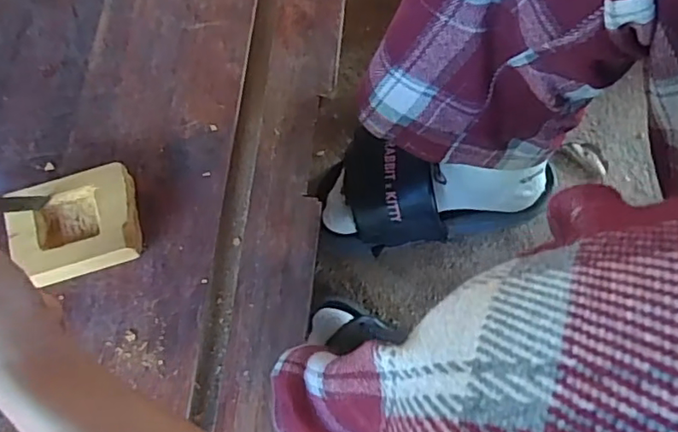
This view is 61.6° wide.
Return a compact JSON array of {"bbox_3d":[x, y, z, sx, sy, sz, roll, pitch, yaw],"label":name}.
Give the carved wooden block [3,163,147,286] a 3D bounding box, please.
[{"bbox_3d":[-0.183,0.006,0.402,0.085,0.032,0.065,-18,74,-6],"label":"carved wooden block"}]

